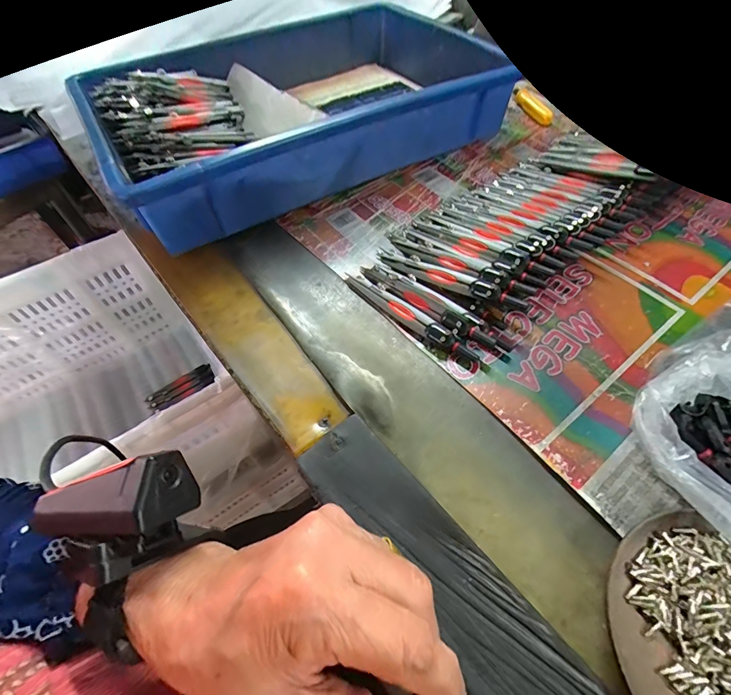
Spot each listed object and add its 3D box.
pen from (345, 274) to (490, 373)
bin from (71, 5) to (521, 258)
[{"bbox_3d":[0.034,-0.024,0.288,0.015,0.013,0.136,-39,62,-22],"label":"pen"},{"bbox_3d":[-0.071,-0.280,0.424,0.420,0.086,0.285,-31,60,-18],"label":"bin"}]

